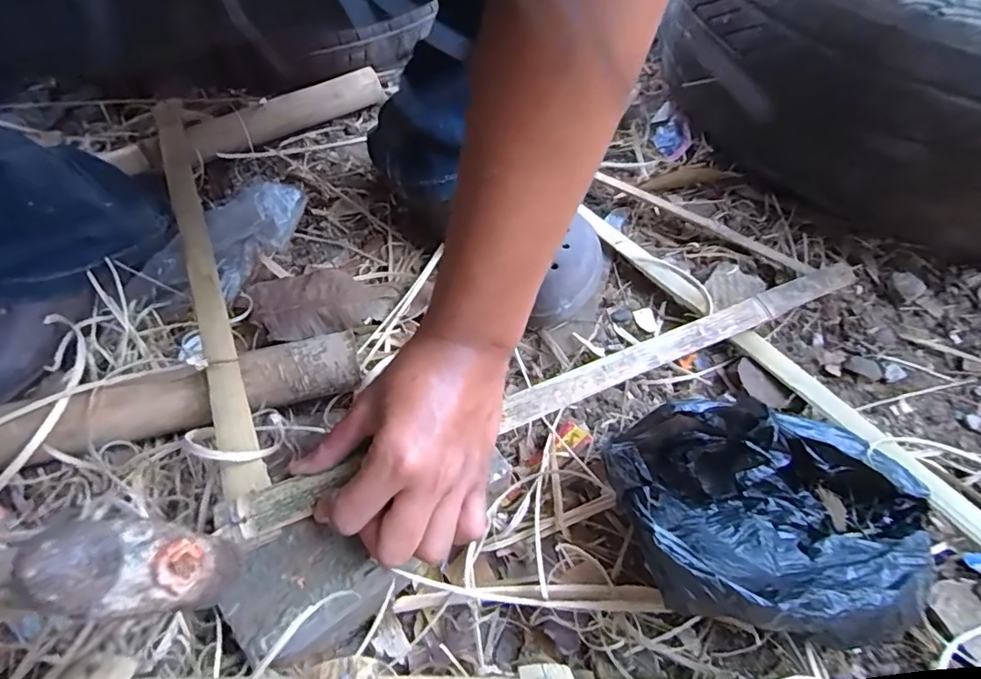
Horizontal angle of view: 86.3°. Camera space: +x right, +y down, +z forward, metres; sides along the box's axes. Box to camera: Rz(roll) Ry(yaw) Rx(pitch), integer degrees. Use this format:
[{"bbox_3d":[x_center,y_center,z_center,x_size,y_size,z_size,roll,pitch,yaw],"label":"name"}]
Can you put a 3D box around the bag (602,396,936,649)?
[{"bbox_3d":[0.175,0.102,0.315,0.208,0.096,0.138,7,56,3],"label":"bag"}]

